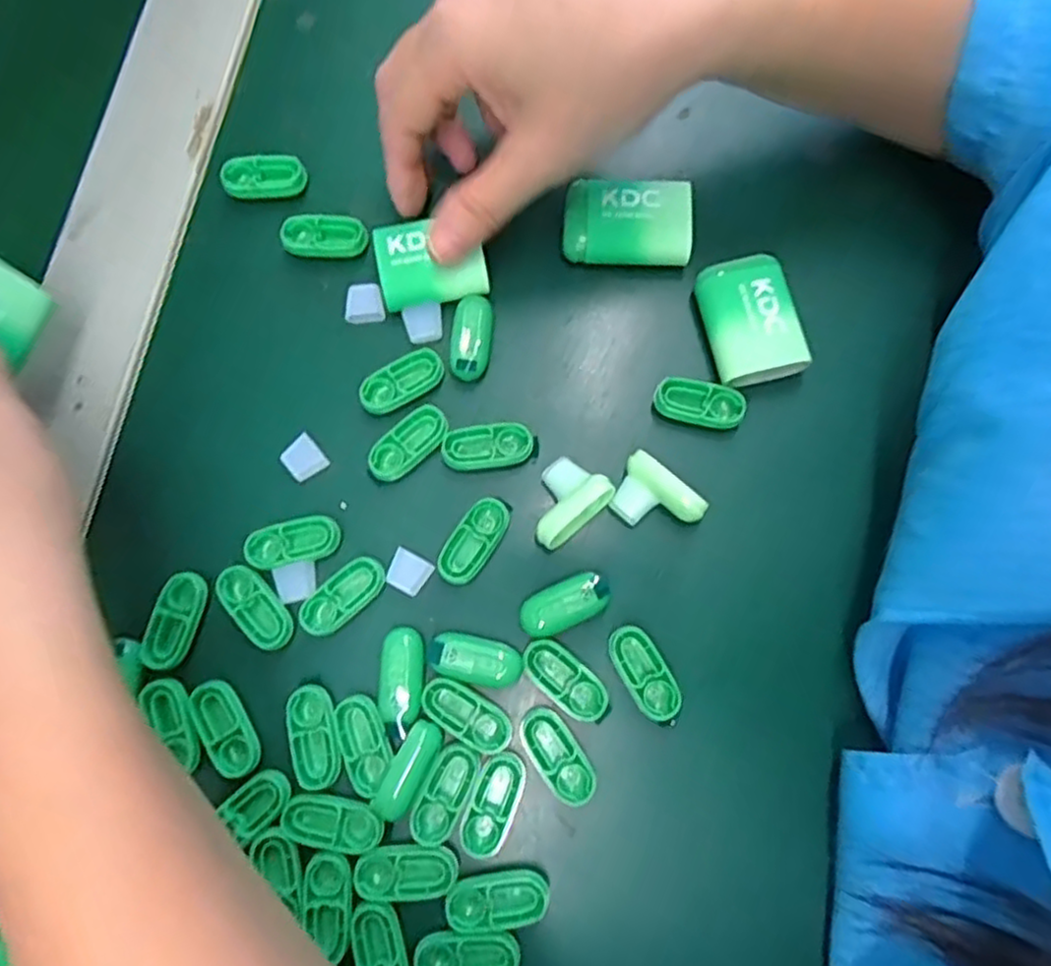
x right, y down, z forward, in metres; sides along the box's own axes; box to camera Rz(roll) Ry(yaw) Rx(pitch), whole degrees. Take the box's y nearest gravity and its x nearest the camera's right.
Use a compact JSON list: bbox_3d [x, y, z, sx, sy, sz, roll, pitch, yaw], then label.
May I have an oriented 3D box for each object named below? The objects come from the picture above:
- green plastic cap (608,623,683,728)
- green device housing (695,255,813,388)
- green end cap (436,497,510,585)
[{"bbox_3d":[0.043,0.067,0.249,0.017,0.005,0.035,-31,75,-8],"label":"green plastic cap"},{"bbox_3d":[0.087,-0.062,0.276,0.033,0.015,0.051,-14,74,-3],"label":"green device housing"},{"bbox_3d":[-0.019,0.021,0.260,0.016,0.004,0.034,32,76,10],"label":"green end cap"}]

